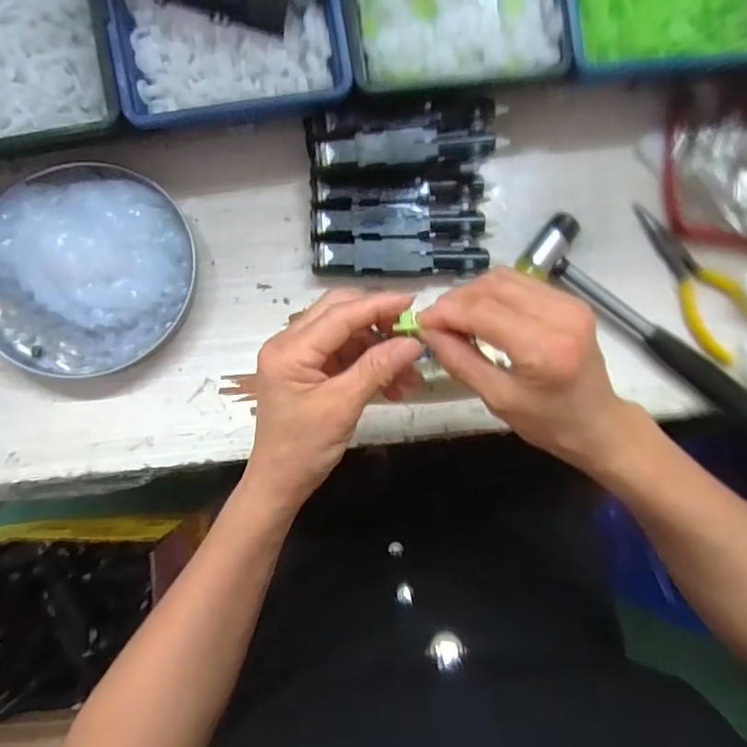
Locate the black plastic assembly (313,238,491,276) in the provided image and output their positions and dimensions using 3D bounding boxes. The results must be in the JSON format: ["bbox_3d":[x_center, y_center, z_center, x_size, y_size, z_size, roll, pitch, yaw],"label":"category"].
[{"bbox_3d":[0.019,-0.080,0.380,0.117,0.020,0.026,-2,83,-3],"label":"black plastic assembly"}]

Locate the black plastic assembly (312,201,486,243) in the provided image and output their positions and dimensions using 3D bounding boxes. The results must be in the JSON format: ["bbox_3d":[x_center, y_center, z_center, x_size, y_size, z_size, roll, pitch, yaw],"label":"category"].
[{"bbox_3d":[0.017,-0.104,0.385,0.118,0.018,0.025,-3,83,-4],"label":"black plastic assembly"}]

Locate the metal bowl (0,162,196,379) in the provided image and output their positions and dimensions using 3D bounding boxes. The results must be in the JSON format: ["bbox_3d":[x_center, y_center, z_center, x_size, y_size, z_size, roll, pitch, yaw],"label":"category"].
[{"bbox_3d":[-0.195,-0.070,0.360,0.142,0.031,0.133,0,82,-3],"label":"metal bowl"}]

